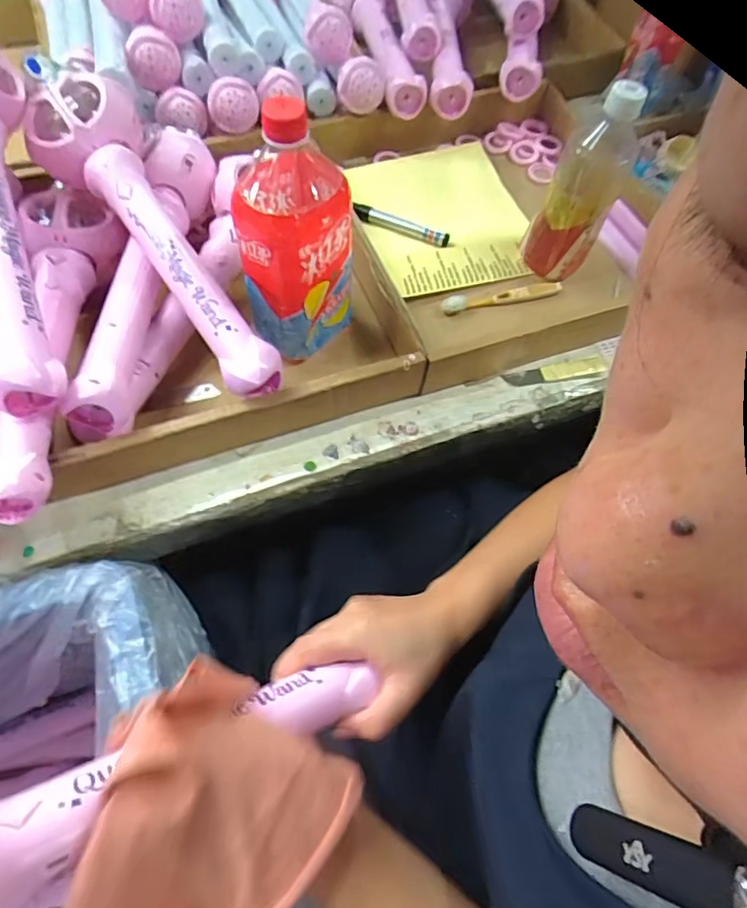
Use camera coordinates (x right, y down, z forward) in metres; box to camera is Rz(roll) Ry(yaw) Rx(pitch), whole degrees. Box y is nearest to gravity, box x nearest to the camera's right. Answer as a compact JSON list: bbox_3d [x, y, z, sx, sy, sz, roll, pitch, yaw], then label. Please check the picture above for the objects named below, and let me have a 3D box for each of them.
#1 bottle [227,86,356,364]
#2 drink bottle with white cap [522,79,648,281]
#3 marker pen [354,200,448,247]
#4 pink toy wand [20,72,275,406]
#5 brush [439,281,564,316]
[{"bbox_3d":[-0.067,-0.185,0.456,0.093,0.204,0.101,-8,64,-8],"label":"bottle"},{"bbox_3d":[0.206,-0.259,0.531,0.065,0.177,0.057,28,65,10],"label":"drink bottle with white cap"},{"bbox_3d":[0.032,-0.267,0.625,0.116,0.015,0.020,25,64,9],"label":"marker pen"},{"bbox_3d":[-0.188,-0.192,0.473,0.095,0.062,0.342,-33,83,-18],"label":"pink toy wand"},{"bbox_3d":[0.140,-0.171,0.583,0.135,0.008,0.022,-12,65,-10],"label":"brush"}]

